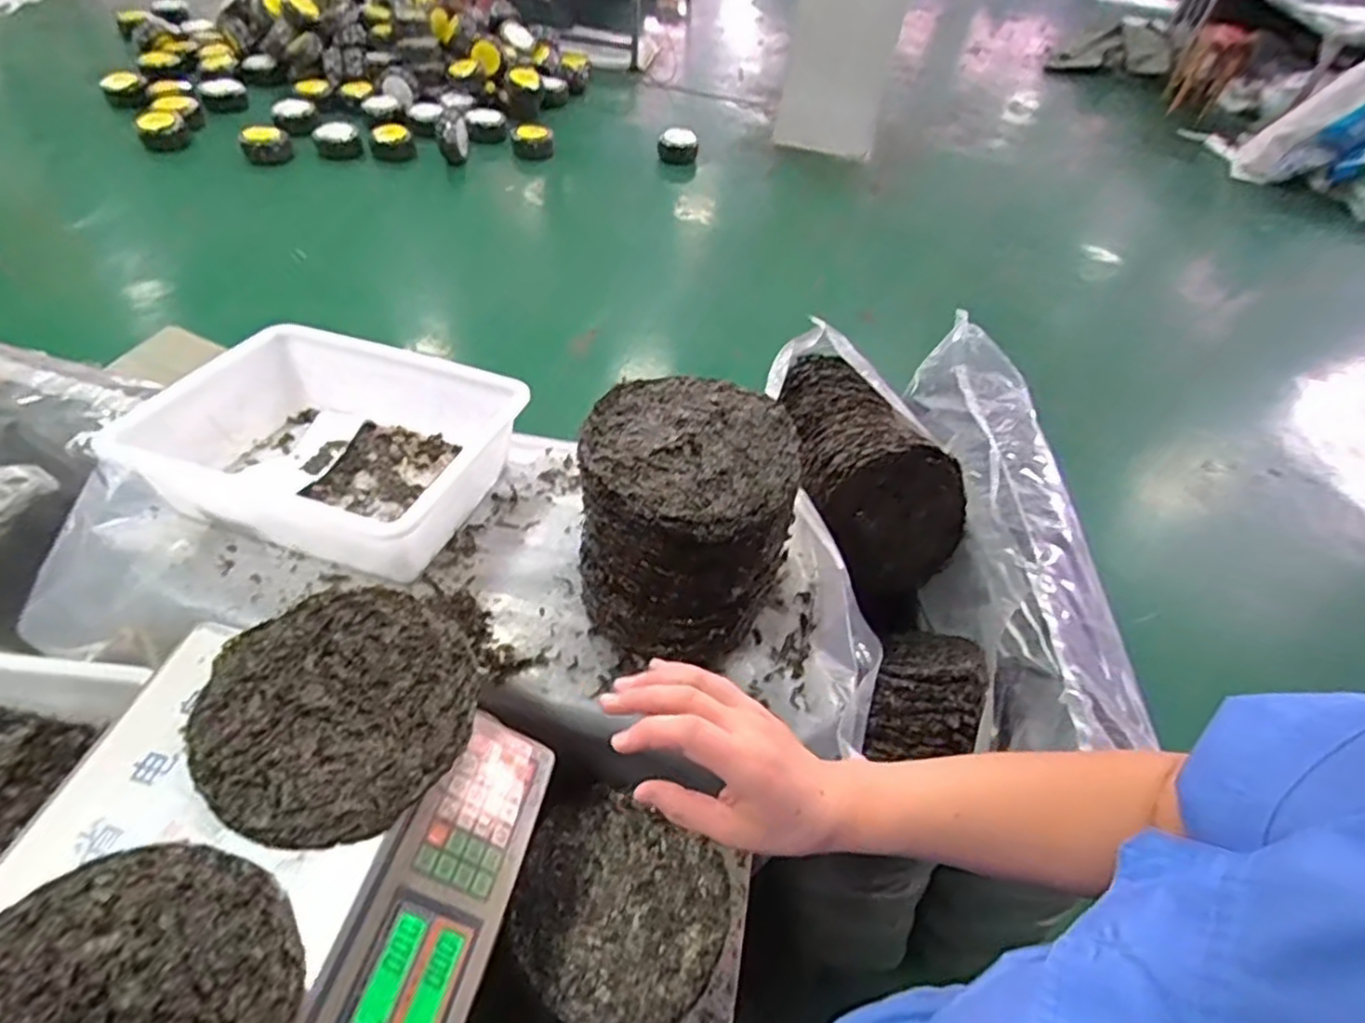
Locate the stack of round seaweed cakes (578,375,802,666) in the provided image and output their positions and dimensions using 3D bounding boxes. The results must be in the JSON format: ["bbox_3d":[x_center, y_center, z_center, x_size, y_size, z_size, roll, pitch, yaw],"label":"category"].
[{"bbox_3d":[-0.002,0.010,0.694,0.194,0.203,0.216,6,49,0],"label":"stack of round seaweed cakes"}]

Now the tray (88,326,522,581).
[{"bbox_3d":[-0.399,-0.082,0.787,0.366,0.107,0.270,15,49,8],"label":"tray"}]

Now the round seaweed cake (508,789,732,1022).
[{"bbox_3d":[-0.059,0.359,0.622,0.186,0.011,0.172,3,49,-3],"label":"round seaweed cake"}]

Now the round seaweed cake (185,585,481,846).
[{"bbox_3d":[-0.260,0.144,0.519,0.192,0.013,0.185,3,49,-3],"label":"round seaweed cake"}]

